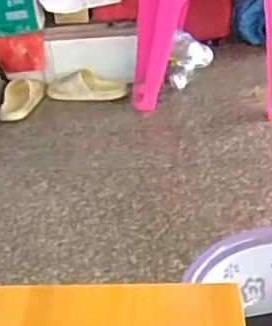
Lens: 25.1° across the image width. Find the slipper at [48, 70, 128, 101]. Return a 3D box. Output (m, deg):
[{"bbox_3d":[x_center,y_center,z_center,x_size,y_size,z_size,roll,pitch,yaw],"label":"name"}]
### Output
[{"bbox_3d":[-0.144,-0.231,1.810,0.221,0.086,0.105,-2,31,7],"label":"slipper"}]

